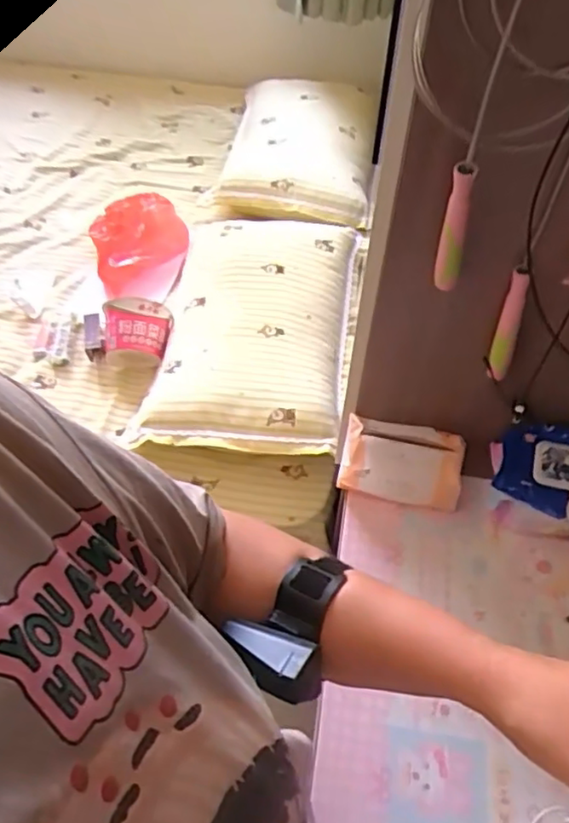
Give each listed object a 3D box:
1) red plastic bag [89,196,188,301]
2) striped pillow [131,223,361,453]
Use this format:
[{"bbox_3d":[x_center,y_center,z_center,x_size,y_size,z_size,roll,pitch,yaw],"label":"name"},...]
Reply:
[{"bbox_3d":[-0.344,-0.397,1.541,0.224,0.069,0.304,-15,56,-12],"label":"red plastic bag"},{"bbox_3d":[-0.071,-0.172,1.346,0.400,0.115,0.613,7,54,4],"label":"striped pillow"}]

